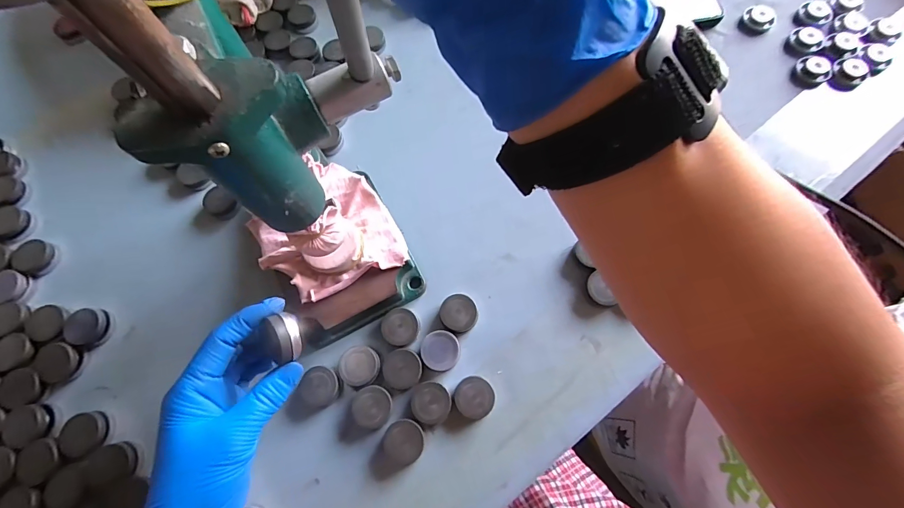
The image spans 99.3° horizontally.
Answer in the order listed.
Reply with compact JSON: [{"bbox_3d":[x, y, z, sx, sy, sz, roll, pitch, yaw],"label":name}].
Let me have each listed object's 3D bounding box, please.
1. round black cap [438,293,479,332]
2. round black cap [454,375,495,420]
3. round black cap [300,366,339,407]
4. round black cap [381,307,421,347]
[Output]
[{"bbox_3d":[0.006,0.053,0.342,0.032,0.016,0.033,-1,71,2],"label":"round black cap"},{"bbox_3d":[0.019,0.120,0.320,0.032,0.014,0.032,-1,71,2],"label":"round black cap"},{"bbox_3d":[-0.111,0.113,0.325,0.030,0.012,0.032,-1,71,2],"label":"round black cap"},{"bbox_3d":[-0.045,0.065,0.342,0.031,0.013,0.032,-1,71,2],"label":"round black cap"}]

